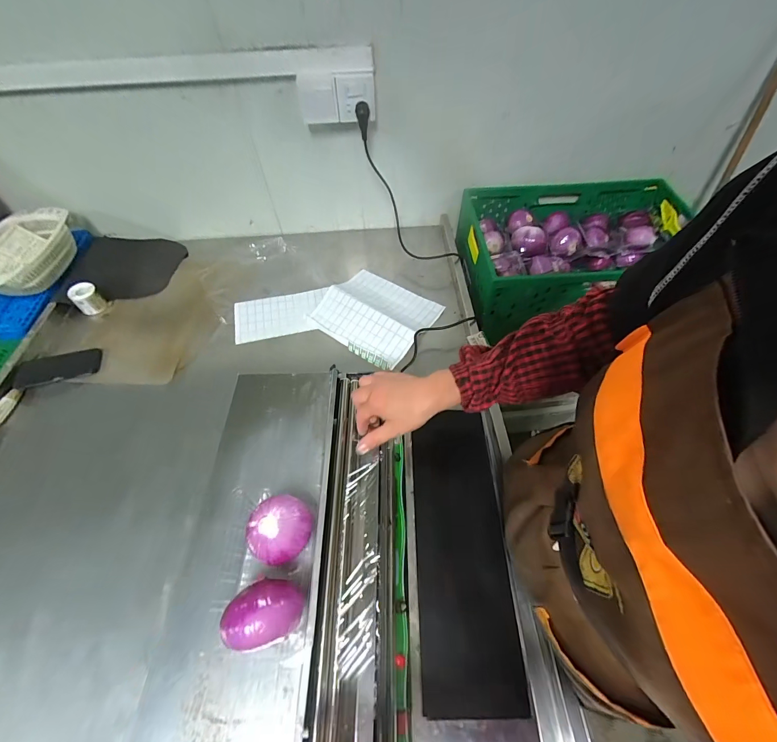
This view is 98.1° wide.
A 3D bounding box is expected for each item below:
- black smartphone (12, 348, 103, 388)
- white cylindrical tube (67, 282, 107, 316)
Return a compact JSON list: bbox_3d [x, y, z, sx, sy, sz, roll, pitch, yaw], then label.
[{"bbox_3d":[-0.775,-0.012,0.796,0.164,0.011,0.073,-13,71,-16],"label":"black smartphone"},{"bbox_3d":[-0.798,-0.193,0.891,0.058,0.061,0.061,-1,56,1],"label":"white cylindrical tube"}]

